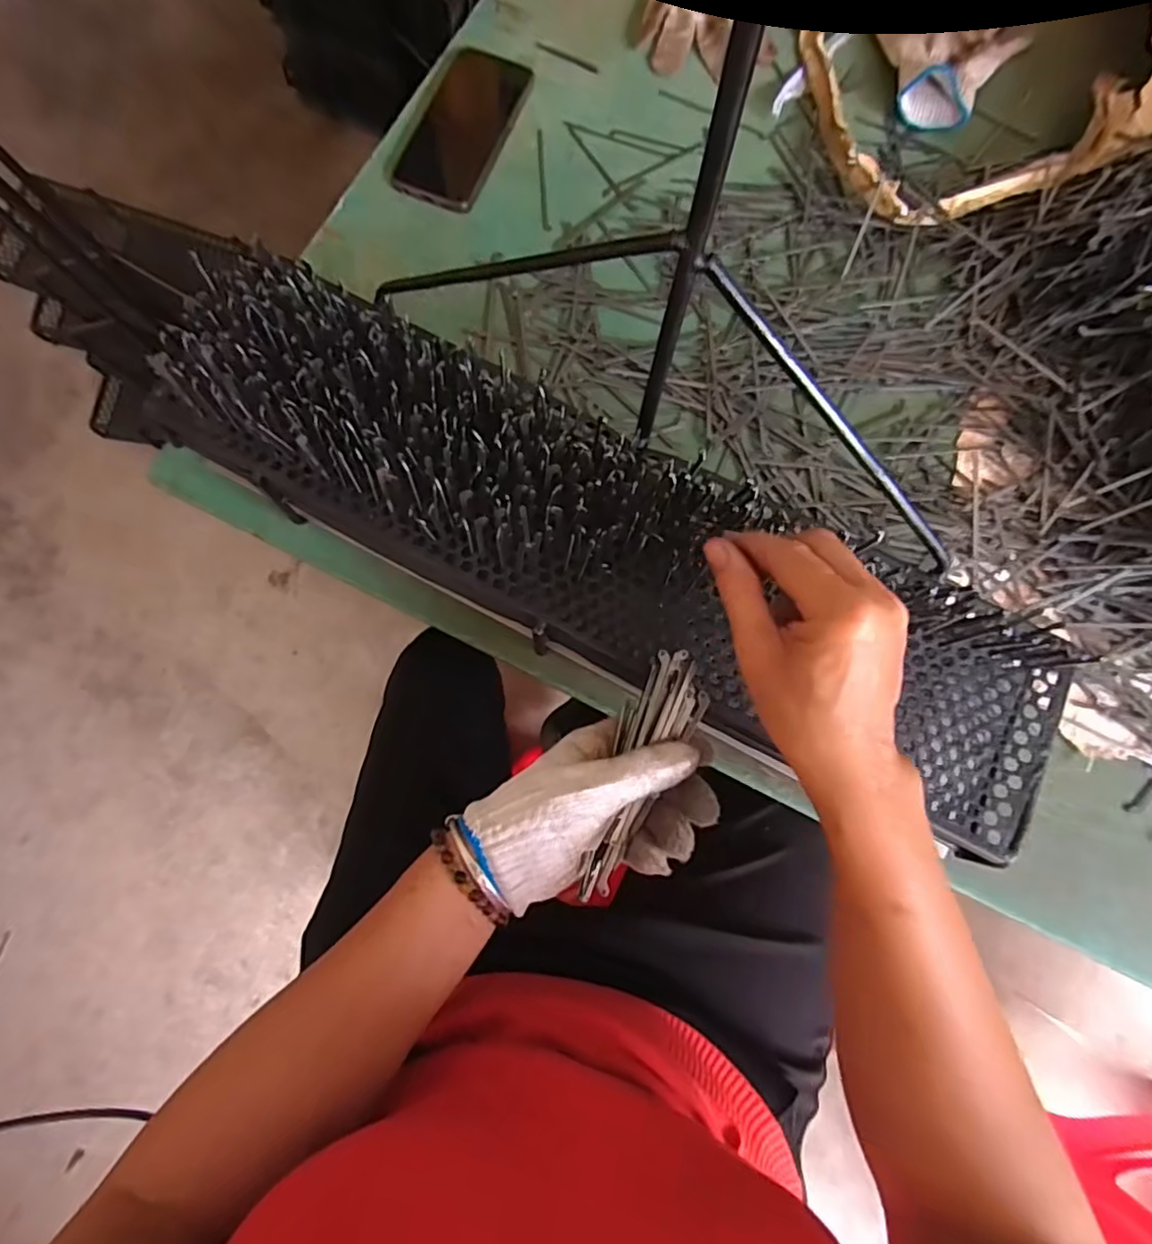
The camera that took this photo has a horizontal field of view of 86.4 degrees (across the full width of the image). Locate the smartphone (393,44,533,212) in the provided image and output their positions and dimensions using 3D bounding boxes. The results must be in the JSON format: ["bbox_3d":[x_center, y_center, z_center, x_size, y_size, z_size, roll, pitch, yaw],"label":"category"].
[{"bbox_3d":[-0.101,-0.450,0.552,0.073,0.009,0.169,20,81,5],"label":"smartphone"}]

